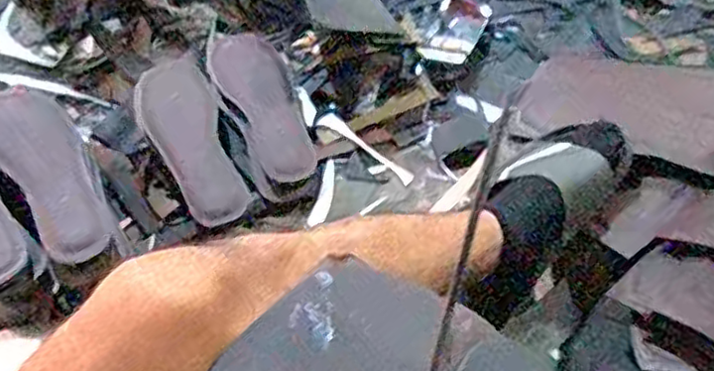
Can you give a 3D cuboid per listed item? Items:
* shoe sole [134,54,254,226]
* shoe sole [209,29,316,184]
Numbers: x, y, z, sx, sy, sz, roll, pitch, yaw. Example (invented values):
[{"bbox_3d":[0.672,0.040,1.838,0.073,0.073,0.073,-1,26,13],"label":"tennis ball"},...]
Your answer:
[{"bbox_3d":[-0.203,-0.053,0.824,0.089,0.015,0.220,-24,77,-10],"label":"shoe sole"},{"bbox_3d":[-0.115,-0.105,0.836,0.088,0.012,0.246,-20,60,-15],"label":"shoe sole"}]

